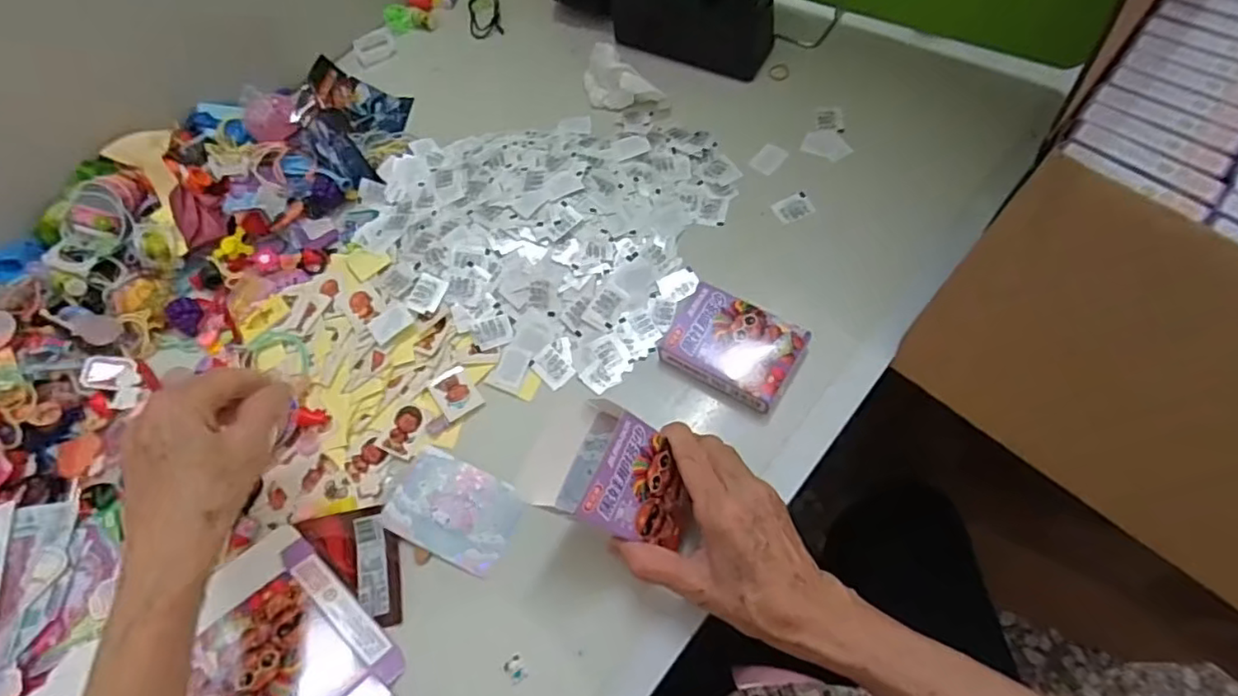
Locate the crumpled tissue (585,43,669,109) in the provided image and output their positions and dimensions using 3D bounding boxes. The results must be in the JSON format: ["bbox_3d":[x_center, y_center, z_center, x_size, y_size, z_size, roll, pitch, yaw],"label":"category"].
[{"bbox_3d":[-0.003,-0.249,0.583,0.044,0.038,0.087,-42,73,-15],"label":"crumpled tissue"}]

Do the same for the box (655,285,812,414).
[{"bbox_3d":[0.083,-0.001,0.460,0.092,0.030,0.067,27,69,17],"label":"box"}]

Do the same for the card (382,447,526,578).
[{"bbox_3d":[-0.116,0.112,0.438,0.089,0.005,0.063,23,67,7],"label":"card"}]

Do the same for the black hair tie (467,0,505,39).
[{"bbox_3d":[-0.143,-0.356,0.669,0.034,0.006,0.062,-12,63,0],"label":"black hair tie"}]

